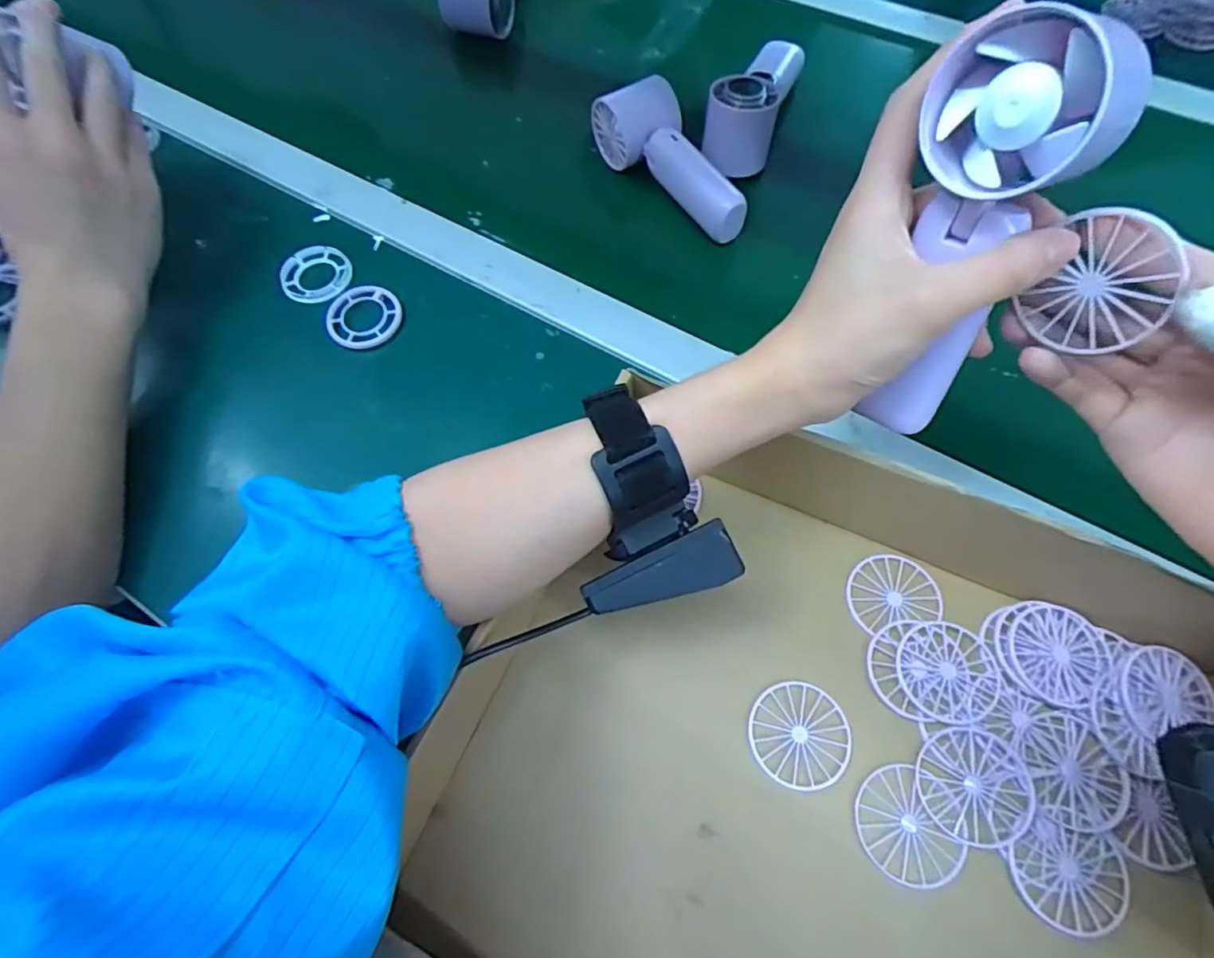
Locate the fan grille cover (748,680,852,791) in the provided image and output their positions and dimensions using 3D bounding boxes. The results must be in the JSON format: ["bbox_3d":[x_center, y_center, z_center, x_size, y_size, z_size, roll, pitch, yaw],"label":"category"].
[{"bbox_3d":[0.099,0.130,0.310,0.050,0.004,0.050,17,67,10],"label":"fan grille cover"}]

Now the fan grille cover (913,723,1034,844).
[{"bbox_3d":[0.179,0.148,0.295,0.050,0.004,0.050,15,67,9],"label":"fan grille cover"}]

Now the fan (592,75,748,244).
[{"bbox_3d":[0.052,-0.249,0.476,0.056,0.043,0.151,-27,67,-10],"label":"fan"}]

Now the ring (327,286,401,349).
[{"bbox_3d":[-0.179,-0.119,0.443,0.049,0.006,0.053,-1,65,2],"label":"ring"}]

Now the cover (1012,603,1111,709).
[{"bbox_3d":[0.234,0.091,0.316,0.047,0.005,0.048,34,71,16],"label":"cover"}]

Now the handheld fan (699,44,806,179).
[{"bbox_3d":[0.126,-0.328,0.507,0.051,0.048,0.162,18,67,10],"label":"handheld fan"}]

